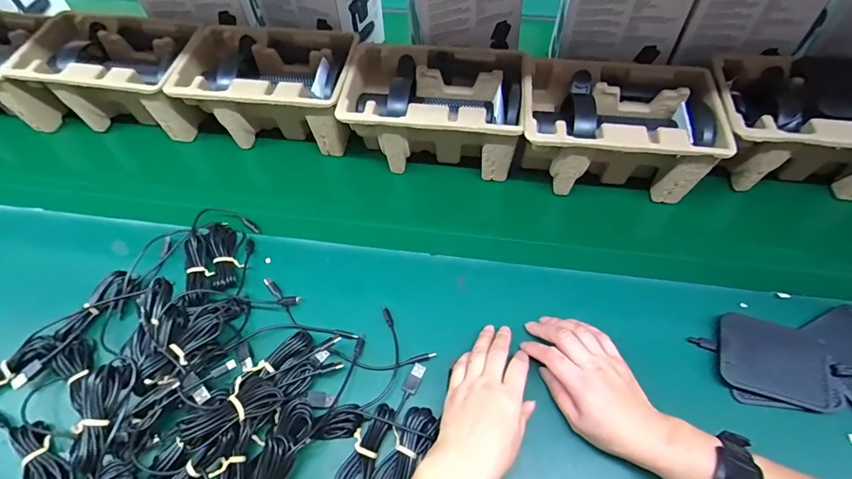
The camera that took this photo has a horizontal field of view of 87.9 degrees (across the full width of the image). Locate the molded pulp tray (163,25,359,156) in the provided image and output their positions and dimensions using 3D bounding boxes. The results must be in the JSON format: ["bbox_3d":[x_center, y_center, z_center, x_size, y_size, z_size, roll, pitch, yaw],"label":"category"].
[{"bbox_3d":[-0.205,-0.200,0.612,0.228,0.101,0.151,5,58,6],"label":"molded pulp tray"}]

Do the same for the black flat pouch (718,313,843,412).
[{"bbox_3d":[0.350,0.120,0.439,0.103,0.012,0.075,16,60,12],"label":"black flat pouch"}]

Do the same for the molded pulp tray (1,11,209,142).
[{"bbox_3d":[-0.433,-0.231,0.638,0.241,0.102,0.132,7,58,7],"label":"molded pulp tray"}]

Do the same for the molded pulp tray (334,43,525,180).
[{"bbox_3d":[0.013,-0.167,0.585,0.224,0.100,0.145,5,58,6],"label":"molded pulp tray"}]

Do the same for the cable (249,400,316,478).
[{"bbox_3d":[-0.143,0.225,0.379,0.038,0.030,0.167,15,72,11],"label":"cable"}]

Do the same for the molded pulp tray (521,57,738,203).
[{"bbox_3d":[0.233,-0.135,0.551,0.222,0.109,0.136,7,58,7],"label":"molded pulp tray"}]

